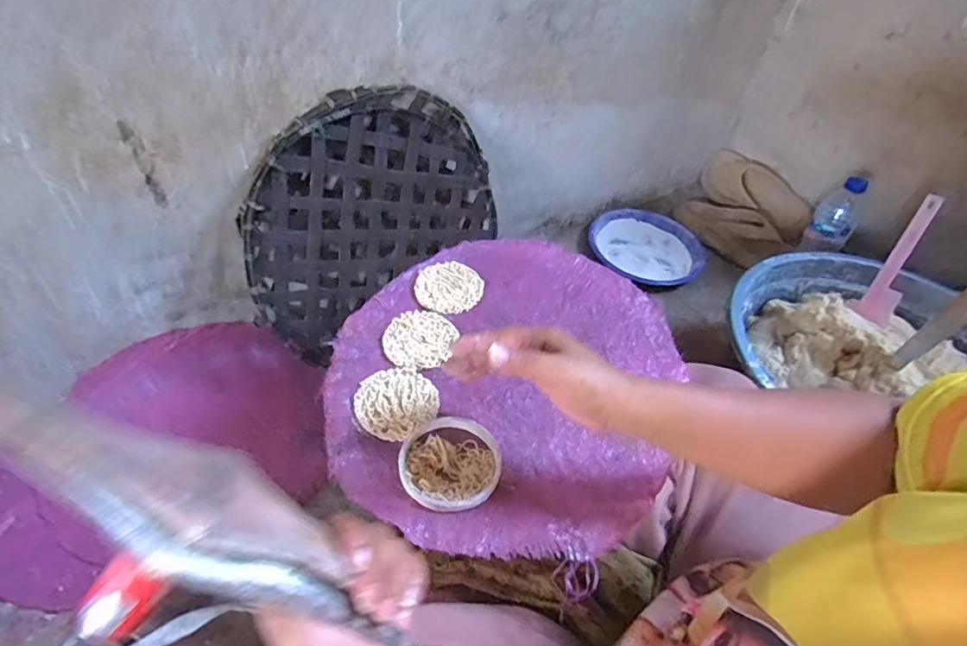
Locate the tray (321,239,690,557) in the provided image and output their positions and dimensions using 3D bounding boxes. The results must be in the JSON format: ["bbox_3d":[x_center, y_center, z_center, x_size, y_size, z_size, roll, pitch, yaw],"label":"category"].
[{"bbox_3d":[0.023,0.043,0.535,0.331,0.020,0.384,20,48,13],"label":"tray"}]

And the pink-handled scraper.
[{"bbox_3d":[0.562,-0.084,0.705,0.056,0.175,0.024,18,25,12],"label":"pink-handled scraper"}]

